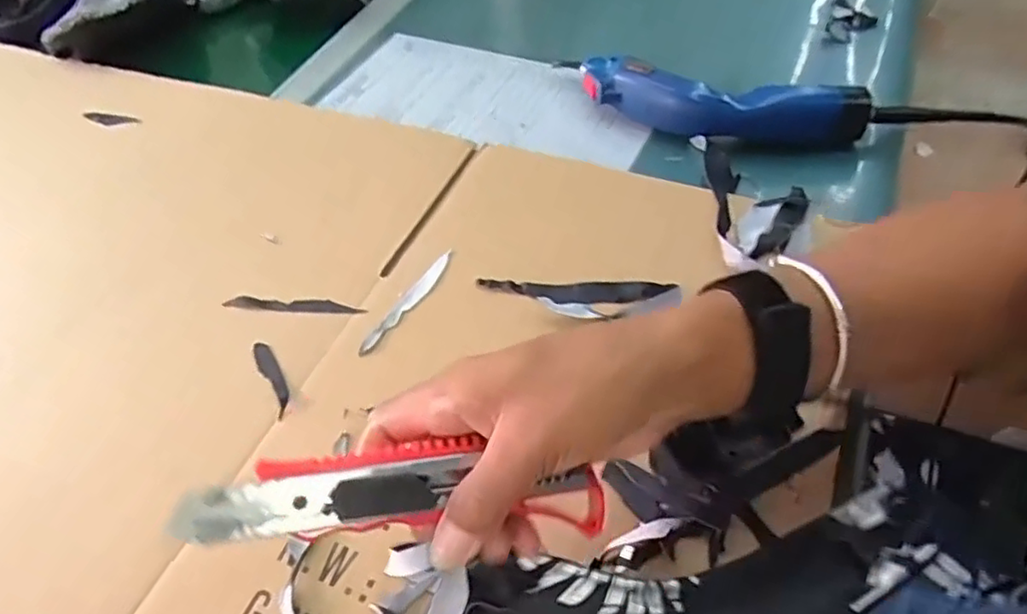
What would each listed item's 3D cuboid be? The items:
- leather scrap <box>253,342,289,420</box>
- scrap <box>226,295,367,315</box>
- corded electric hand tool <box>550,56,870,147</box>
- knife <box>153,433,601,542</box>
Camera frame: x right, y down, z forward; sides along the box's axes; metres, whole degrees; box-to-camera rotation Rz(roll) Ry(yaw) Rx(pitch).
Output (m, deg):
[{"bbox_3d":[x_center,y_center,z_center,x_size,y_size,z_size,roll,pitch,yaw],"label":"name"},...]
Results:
[{"bbox_3d":[-0.145,0.042,0.394,0.011,0.004,0.058,-28,54,-16],"label":"leather scrap"},{"bbox_3d":[-0.145,-0.002,0.431,0.095,0.004,0.010,1,51,7],"label":"scrap"},{"bbox_3d":[0.152,-0.163,0.526,0.237,0.049,0.057,17,55,19],"label":"corded electric hand tool"},{"bbox_3d":[-0.043,0.069,0.250,0.156,0.025,0.031,0,49,-14],"label":"knife"}]

